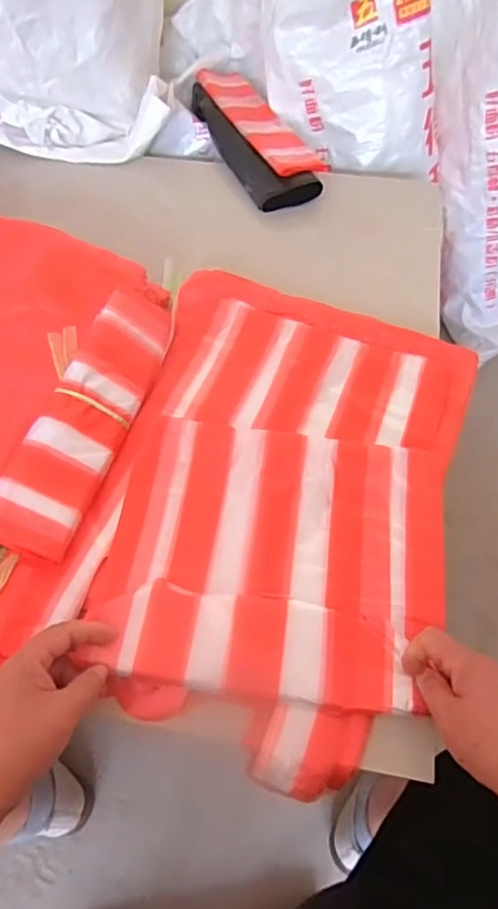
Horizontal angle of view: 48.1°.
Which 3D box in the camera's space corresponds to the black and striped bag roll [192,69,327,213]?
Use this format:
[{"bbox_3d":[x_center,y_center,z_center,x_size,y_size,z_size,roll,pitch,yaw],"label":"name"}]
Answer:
[{"bbox_3d":[0.003,-0.496,0.865,0.114,0.052,0.310,-24,60,-12],"label":"black and striped bag roll"}]

